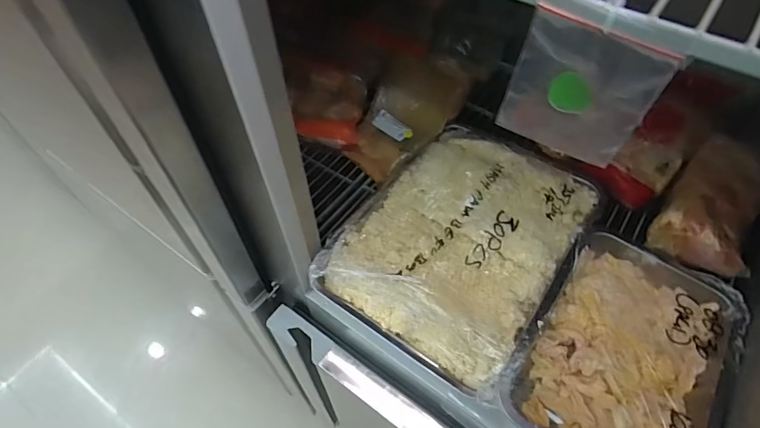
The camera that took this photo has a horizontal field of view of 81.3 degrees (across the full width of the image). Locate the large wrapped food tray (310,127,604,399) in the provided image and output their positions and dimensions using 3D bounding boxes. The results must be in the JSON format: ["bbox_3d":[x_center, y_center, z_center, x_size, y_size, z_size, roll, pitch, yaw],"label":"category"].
[{"bbox_3d":[0.112,0.023,0.609,0.273,0.050,0.356,30,60,21],"label":"large wrapped food tray"}]

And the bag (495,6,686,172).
[{"bbox_3d":[0.108,-0.066,0.244,0.074,0.081,0.008,28,59,20],"label":"bag"}]

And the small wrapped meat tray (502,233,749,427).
[{"bbox_3d":[0.289,0.162,0.523,0.202,0.043,0.298,30,60,21],"label":"small wrapped meat tray"}]

